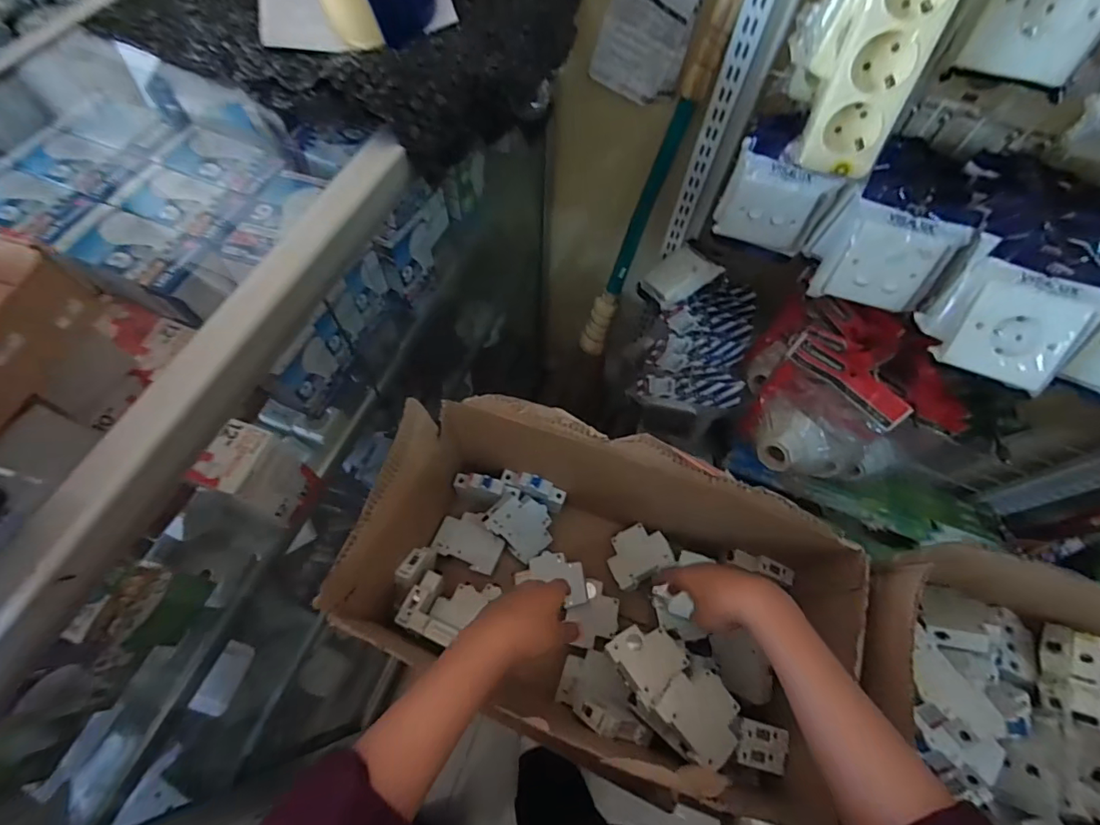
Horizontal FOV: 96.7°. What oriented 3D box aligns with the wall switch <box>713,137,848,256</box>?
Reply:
[{"bbox_3d":[0.259,-0.244,0.571,0.112,0.111,0.031,31,66,12],"label":"wall switch"}]

